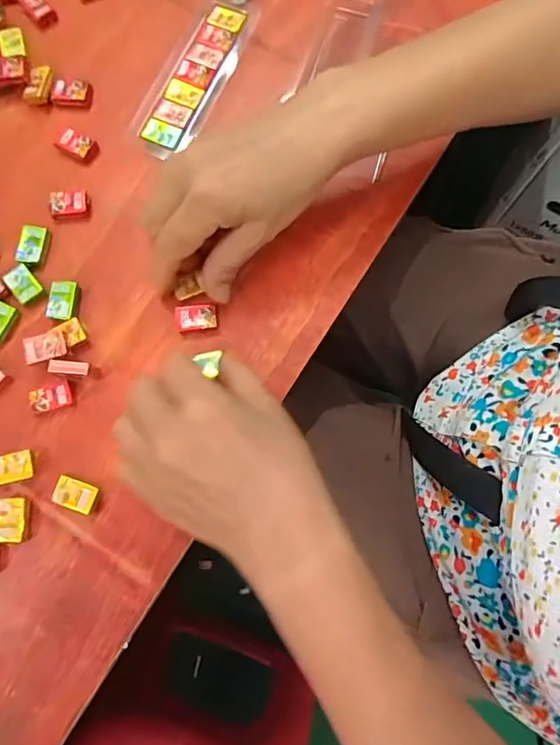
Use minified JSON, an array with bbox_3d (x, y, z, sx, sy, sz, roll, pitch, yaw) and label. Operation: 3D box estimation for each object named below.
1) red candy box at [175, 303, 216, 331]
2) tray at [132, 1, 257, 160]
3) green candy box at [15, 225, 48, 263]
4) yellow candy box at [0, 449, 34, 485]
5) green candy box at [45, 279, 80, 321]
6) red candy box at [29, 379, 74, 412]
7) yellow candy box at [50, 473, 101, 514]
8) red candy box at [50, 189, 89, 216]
[{"bbox_3d":[-0.054,-0.035,0.307,0.025,0.008,0.017,-6,79,-1],"label":"red candy box"},{"bbox_3d":[-0.062,-0.212,0.341,0.045,0.008,0.131,26,80,5],"label":"tray"},{"bbox_3d":[-0.166,-0.085,0.316,0.015,0.006,0.026,8,79,2],"label":"green candy box"},{"bbox_3d":[-0.163,0.058,0.288,0.026,0.005,0.017,-13,79,-2],"label":"yellow candy box"},{"bbox_3d":[-0.141,-0.047,0.309,0.017,0.007,0.027,2,79,1],"label":"green candy box"},{"bbox_3d":[-0.143,0.016,0.297,0.025,0.007,0.016,-18,79,-3],"label":"red candy box"},{"bbox_3d":[-0.123,0.073,0.286,0.026,0.006,0.017,18,80,4],"label":"yellow candy box"},{"bbox_3d":[-0.143,-0.114,0.322,0.025,0.007,0.016,-5,79,0],"label":"red candy box"}]

